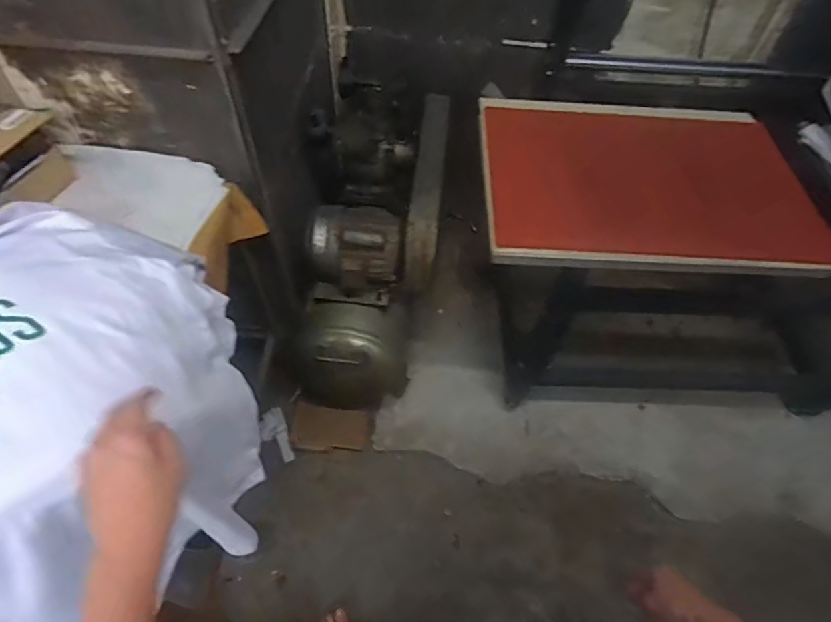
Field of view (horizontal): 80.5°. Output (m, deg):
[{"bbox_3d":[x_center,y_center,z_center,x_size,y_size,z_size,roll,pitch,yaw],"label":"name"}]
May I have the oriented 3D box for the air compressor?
[{"bbox_3d":[-0.117,-0.187,1.407,0.354,0.650,0.818,9,54,3],"label":"air compressor"}]

